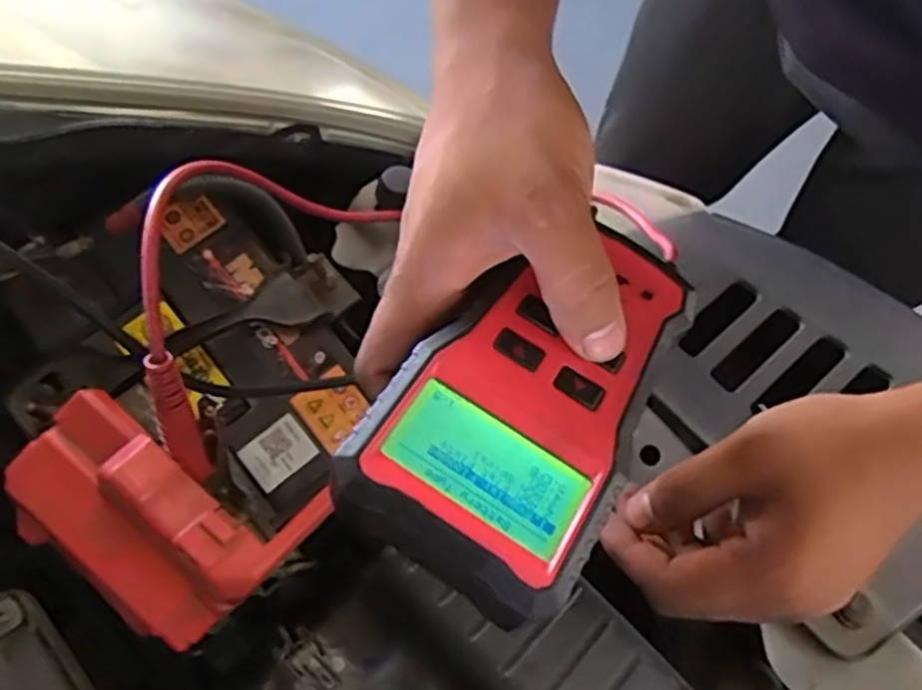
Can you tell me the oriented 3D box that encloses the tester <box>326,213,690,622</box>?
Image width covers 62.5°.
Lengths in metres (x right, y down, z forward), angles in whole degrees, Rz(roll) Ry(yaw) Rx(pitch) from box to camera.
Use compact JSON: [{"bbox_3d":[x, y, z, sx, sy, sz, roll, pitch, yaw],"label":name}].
[{"bbox_3d":[0.027,0.017,0.271,0.080,0.026,0.147,35,61,6],"label":"tester"}]

